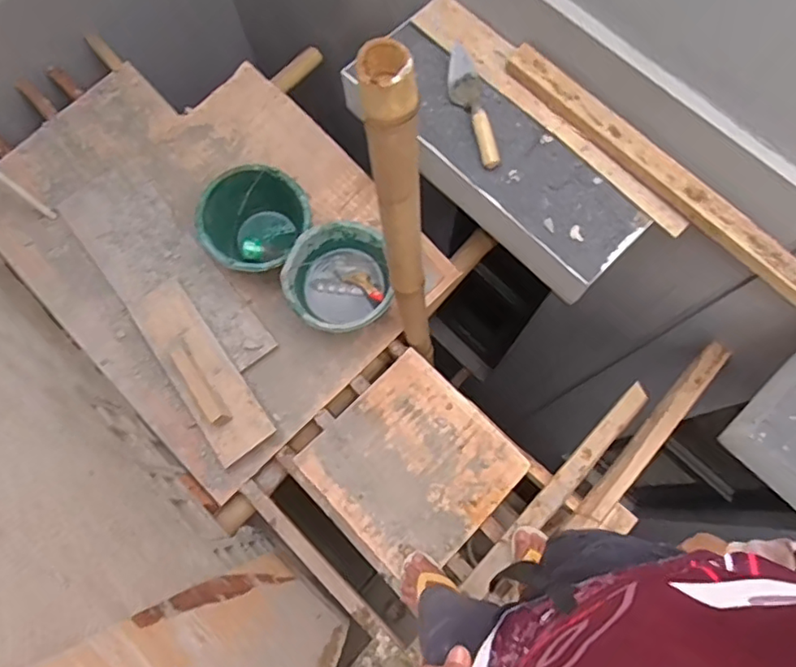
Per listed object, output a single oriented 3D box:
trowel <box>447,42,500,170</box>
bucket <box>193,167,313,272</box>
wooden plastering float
[{"bbox_3d":[0.154,-0.483,1.217,0.069,0.062,0.293,-10,75,-3],"label":"trowel"},{"bbox_3d":[-0.358,-0.274,1.486,0.264,0.192,0.229,-1,74,0],"label":"bucket"},{"bbox_3d":[-0.498,0.084,1.443,0.153,0.074,0.497,-35,77,-9],"label":"wooden plastering float"}]

